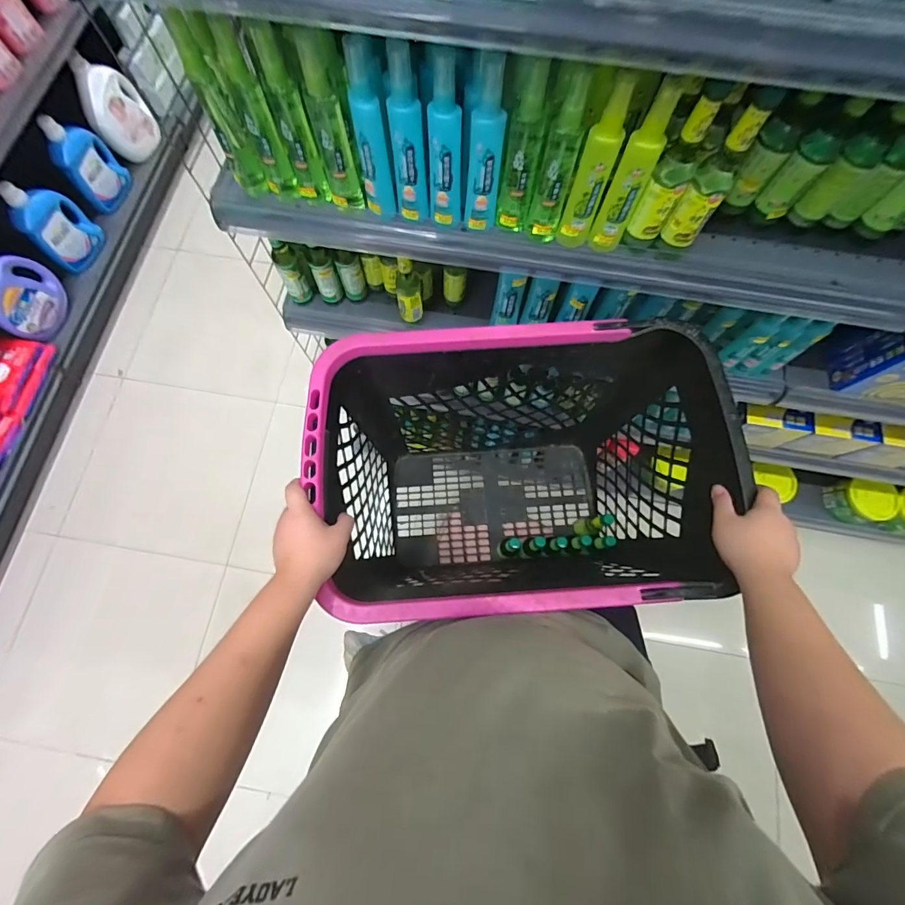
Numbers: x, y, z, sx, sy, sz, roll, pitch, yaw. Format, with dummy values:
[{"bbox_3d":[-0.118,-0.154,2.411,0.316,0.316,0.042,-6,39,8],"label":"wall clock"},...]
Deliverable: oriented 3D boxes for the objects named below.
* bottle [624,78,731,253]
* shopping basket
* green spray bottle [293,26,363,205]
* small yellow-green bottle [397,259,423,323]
[{"bbox_3d":[0.225,-0.278,0.429,0.037,0.169,0.035,28,76,8],"label":"bottle"},{"bbox_3d":[0.084,0.051,0.757,0.552,0.456,0.345,-1,74,-1],"label":"shopping basket"},{"bbox_3d":[-0.129,-0.349,0.450,0.039,0.159,0.054,-9,74,-3],"label":"green spray bottle"},{"bbox_3d":[-0.069,-0.260,0.669,0.040,0.120,0.034,-8,74,-3],"label":"small yellow-green bottle"}]

